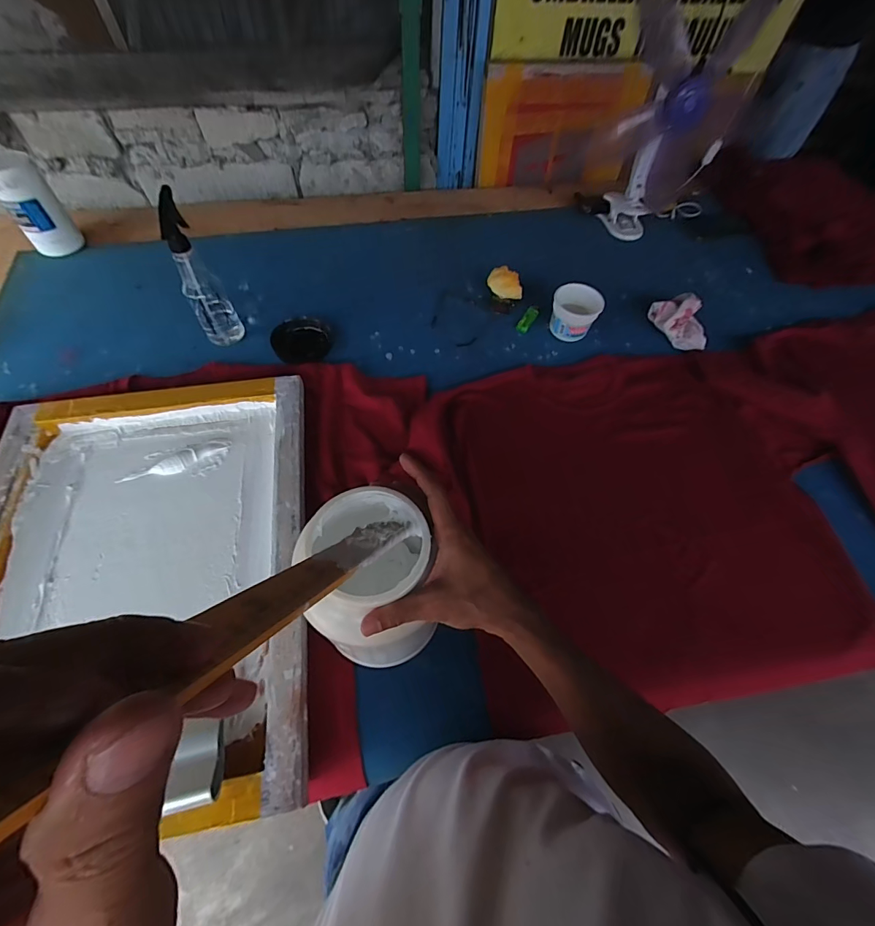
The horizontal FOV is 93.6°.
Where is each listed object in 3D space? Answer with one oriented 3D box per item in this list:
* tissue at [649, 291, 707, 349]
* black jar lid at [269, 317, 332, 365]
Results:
[{"bbox_3d":[0.500,-0.296,0.840,0.128,0.069,0.091,25,62,13],"label":"tissue"},{"bbox_3d":[-0.269,-0.236,0.801,0.105,0.033,0.102,1,59,-1],"label":"black jar lid"}]

